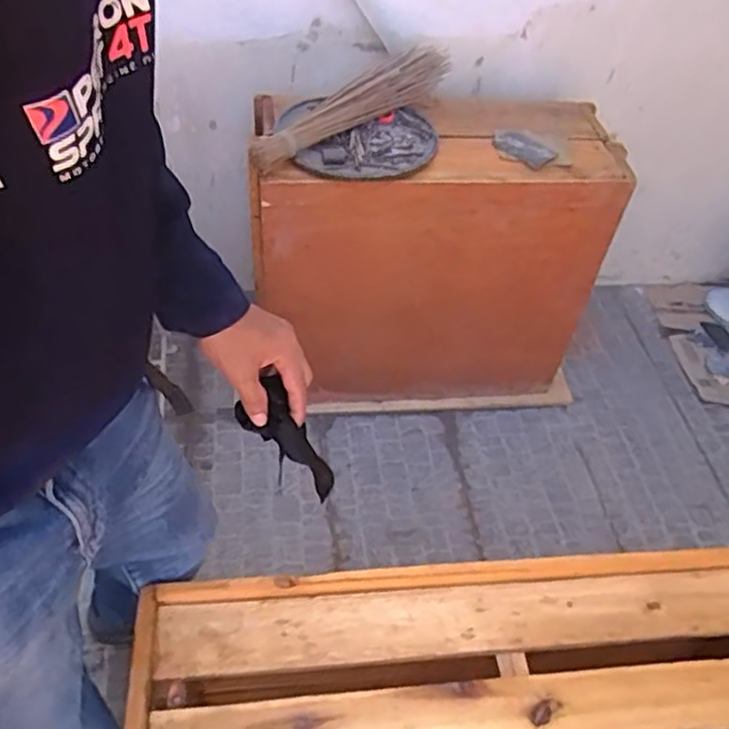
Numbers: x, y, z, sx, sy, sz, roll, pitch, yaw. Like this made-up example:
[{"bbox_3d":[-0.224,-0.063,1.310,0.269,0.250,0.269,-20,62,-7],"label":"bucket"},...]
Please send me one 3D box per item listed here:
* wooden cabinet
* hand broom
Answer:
[{"bbox_3d":[0.120,-0.213,1.495,0.698,0.647,0.358,-3,47,-9],"label":"wooden cabinet"},{"bbox_3d":[-0.017,-0.475,1.248,0.076,0.079,0.489,35,53,24],"label":"hand broom"}]

